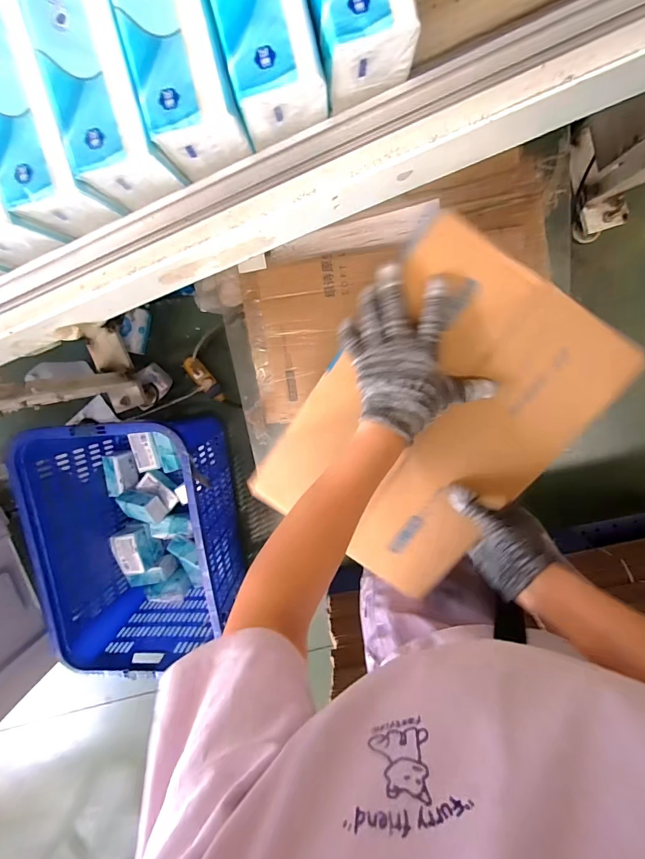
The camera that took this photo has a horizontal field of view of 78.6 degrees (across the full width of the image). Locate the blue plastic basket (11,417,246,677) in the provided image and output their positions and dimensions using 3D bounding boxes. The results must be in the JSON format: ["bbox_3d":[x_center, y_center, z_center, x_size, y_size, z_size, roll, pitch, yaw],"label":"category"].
[{"bbox_3d":[-0.523,0.324,1.141,0.482,0.360,0.700,-1,95,2],"label":"blue plastic basket"}]

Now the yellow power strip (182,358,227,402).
[{"bbox_3d":[-0.359,-0.147,1.208,0.051,0.027,0.167,-32,124,4],"label":"yellow power strip"}]

